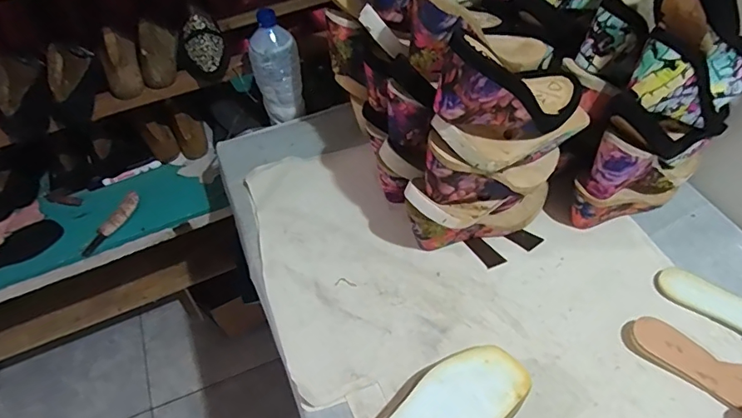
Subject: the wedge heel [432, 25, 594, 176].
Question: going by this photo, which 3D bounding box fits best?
[{"bbox_3d":[0.151,-0.115,0.569,0.250,0.122,0.087,0,42,-43],"label":"wedge heel"}]

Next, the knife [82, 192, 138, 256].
[{"bbox_3d":[-0.505,0.027,0.944,0.031,0.020,0.148,22,56,19],"label":"knife"}]

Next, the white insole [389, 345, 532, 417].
[{"bbox_3d":[0.063,0.233,0.518,0.240,0.014,0.084,-33,57,-21],"label":"white insole"}]

